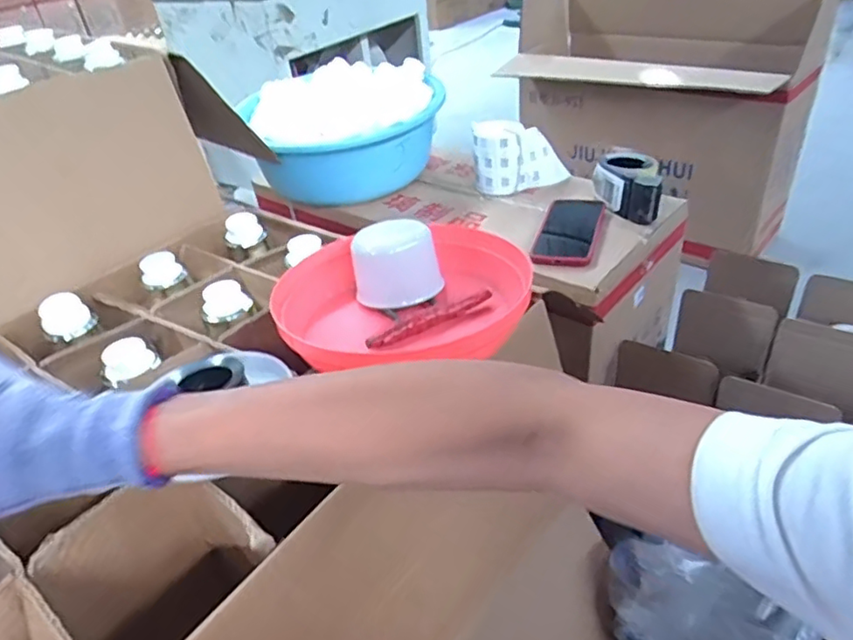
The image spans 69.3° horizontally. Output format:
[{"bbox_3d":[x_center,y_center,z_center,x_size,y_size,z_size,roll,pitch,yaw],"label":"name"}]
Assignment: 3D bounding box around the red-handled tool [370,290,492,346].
[{"bbox_3d":[0.004,-0.002,0.552,0.124,0.014,0.011,-23,39,-22],"label":"red-handled tool"}]

